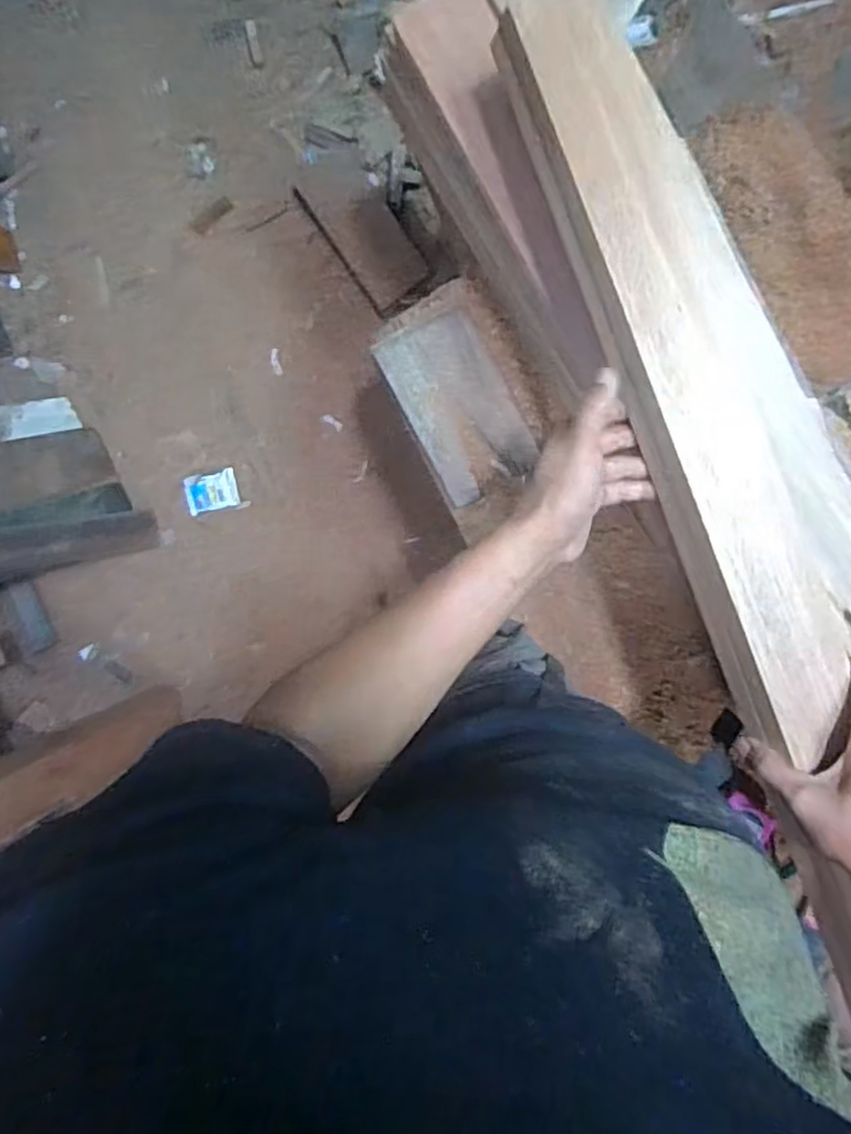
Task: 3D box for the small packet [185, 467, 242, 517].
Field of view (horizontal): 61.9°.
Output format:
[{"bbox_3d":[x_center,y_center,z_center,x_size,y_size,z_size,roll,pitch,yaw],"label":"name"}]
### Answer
[{"bbox_3d":[-0.435,-0.153,1.448,0.107,0.012,0.075,-11,97,0],"label":"small packet"}]

